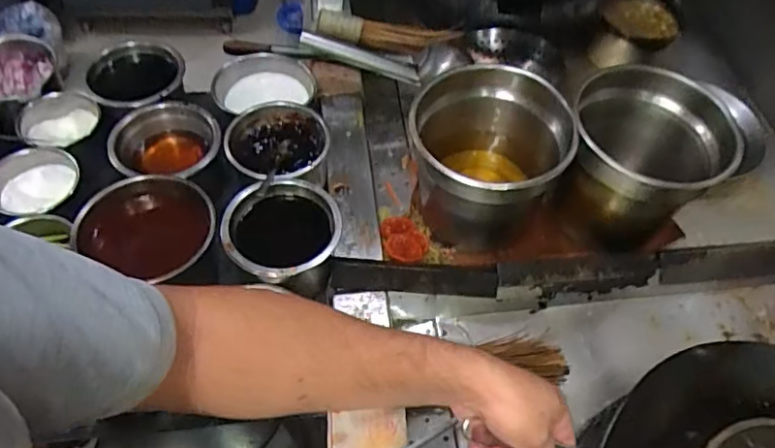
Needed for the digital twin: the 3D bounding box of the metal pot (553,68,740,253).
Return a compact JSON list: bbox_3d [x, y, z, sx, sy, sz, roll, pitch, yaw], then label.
[{"bbox_3d":[0.384,-0.089,0.919,0.219,0.230,0.226,2,55,-3],"label":"metal pot"}]

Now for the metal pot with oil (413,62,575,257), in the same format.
[{"bbox_3d":[0.145,-0.093,0.887,0.220,0.191,0.227,9,55,2],"label":"metal pot with oil"}]

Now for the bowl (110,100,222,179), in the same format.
[{"bbox_3d":[-0.338,-0.118,0.898,0.147,0.075,0.161,2,55,-3],"label":"bowl"}]

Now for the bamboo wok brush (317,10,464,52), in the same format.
[{"bbox_3d":[0.000,-0.378,1.158,0.275,0.071,0.052,18,56,8],"label":"bamboo wok brush"}]

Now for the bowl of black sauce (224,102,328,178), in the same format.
[{"bbox_3d":[-0.171,-0.106,0.926,0.145,0.104,0.158,2,55,-3],"label":"bowl of black sauce"}]

